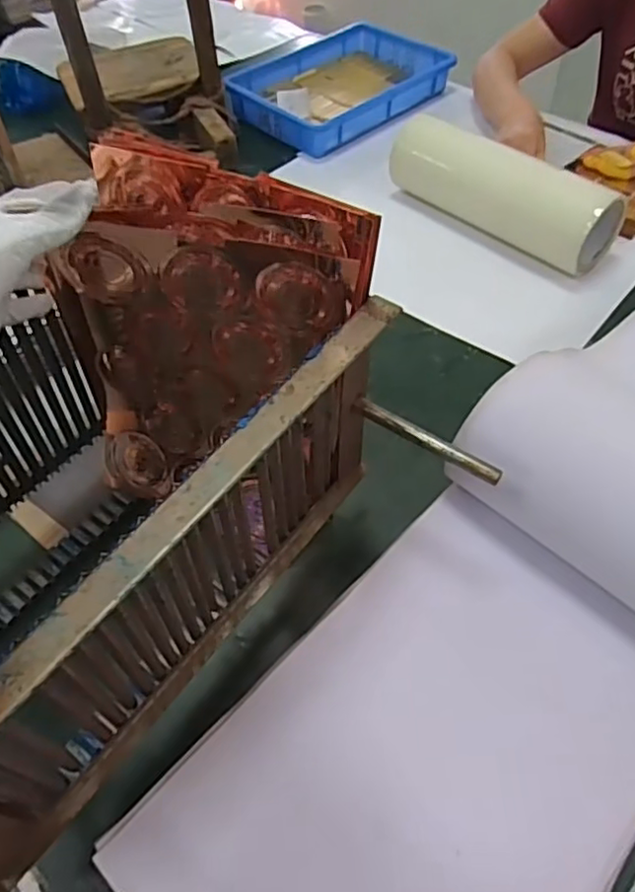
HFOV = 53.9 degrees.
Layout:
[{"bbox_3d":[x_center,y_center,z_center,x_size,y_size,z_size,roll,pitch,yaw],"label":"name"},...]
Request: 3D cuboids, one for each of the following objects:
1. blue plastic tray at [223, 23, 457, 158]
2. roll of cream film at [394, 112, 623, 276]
[{"bbox_3d":[0.035,-0.647,1.118,0.284,0.061,0.373,37,62,28],"label":"blue plastic tray"},{"bbox_3d":[0.245,-0.343,0.835,0.087,0.102,0.317,-36,58,-23],"label":"roll of cream film"}]

